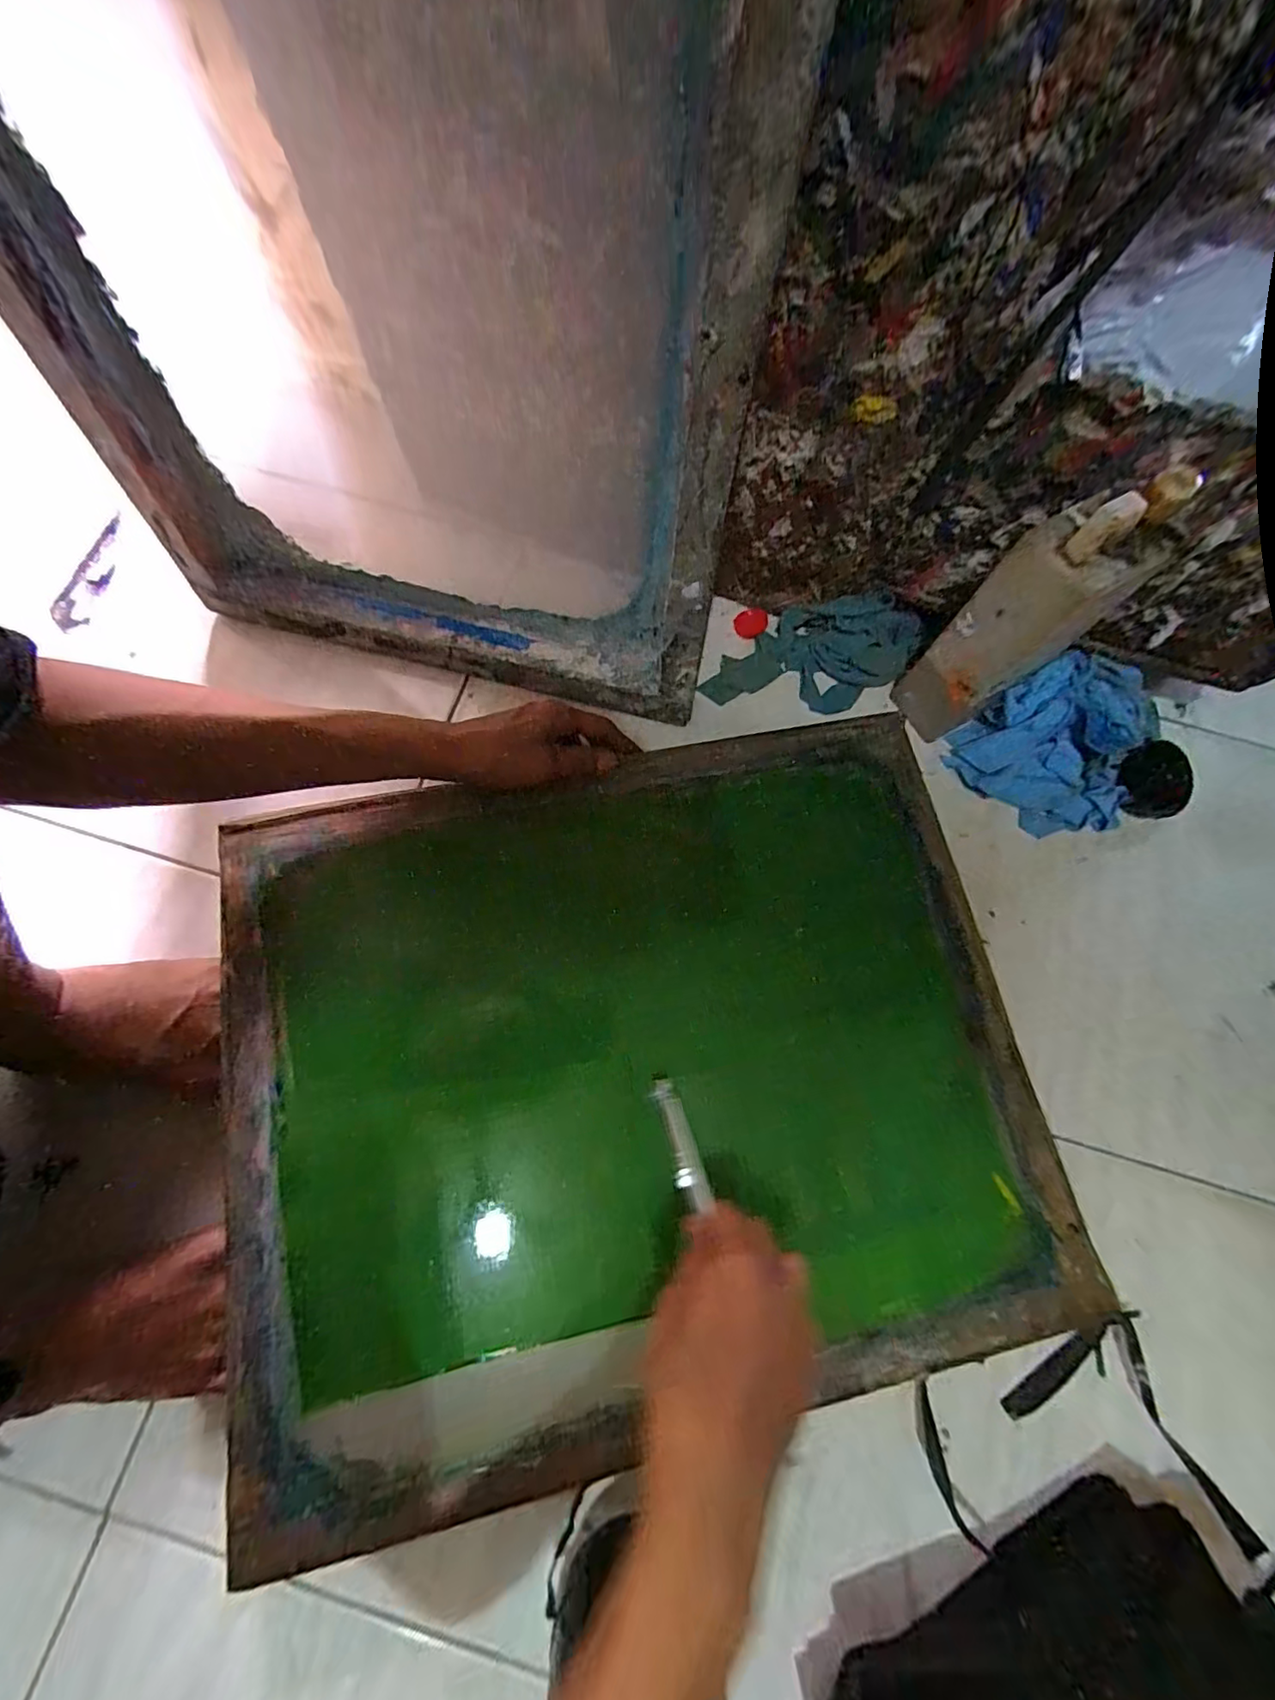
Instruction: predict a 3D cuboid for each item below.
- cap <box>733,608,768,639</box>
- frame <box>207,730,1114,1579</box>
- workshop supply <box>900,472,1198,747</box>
[{"bbox_3d":[0.108,-0.216,0.554,0.037,0.007,0.026,-37,78,-11],"label":"cap"},{"bbox_3d":[0.001,0.147,0.421,0.538,0.055,0.438,-11,75,-5],"label":"frame"},{"bbox_3d":[0.281,-0.170,0.432,0.084,0.203,0.076,-35,78,-11],"label":"workshop supply"}]

